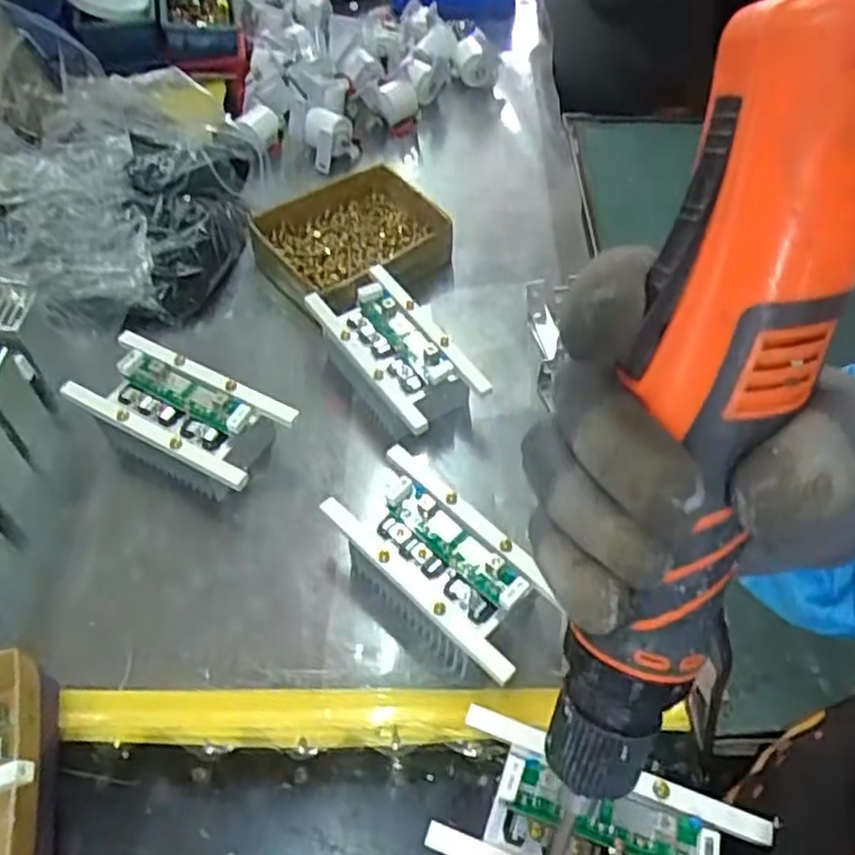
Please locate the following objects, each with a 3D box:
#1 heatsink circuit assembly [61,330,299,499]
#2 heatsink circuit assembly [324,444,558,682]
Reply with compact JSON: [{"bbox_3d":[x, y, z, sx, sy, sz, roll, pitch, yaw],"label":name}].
[{"bbox_3d":[-0.198,-0.004,0.600,0.167,0.063,0.085,22,57,15],"label":"heatsink circuit assembly"},{"bbox_3d":[0.011,0.101,0.528,0.083,0.060,0.172,-38,63,-24],"label":"heatsink circuit assembly"}]

